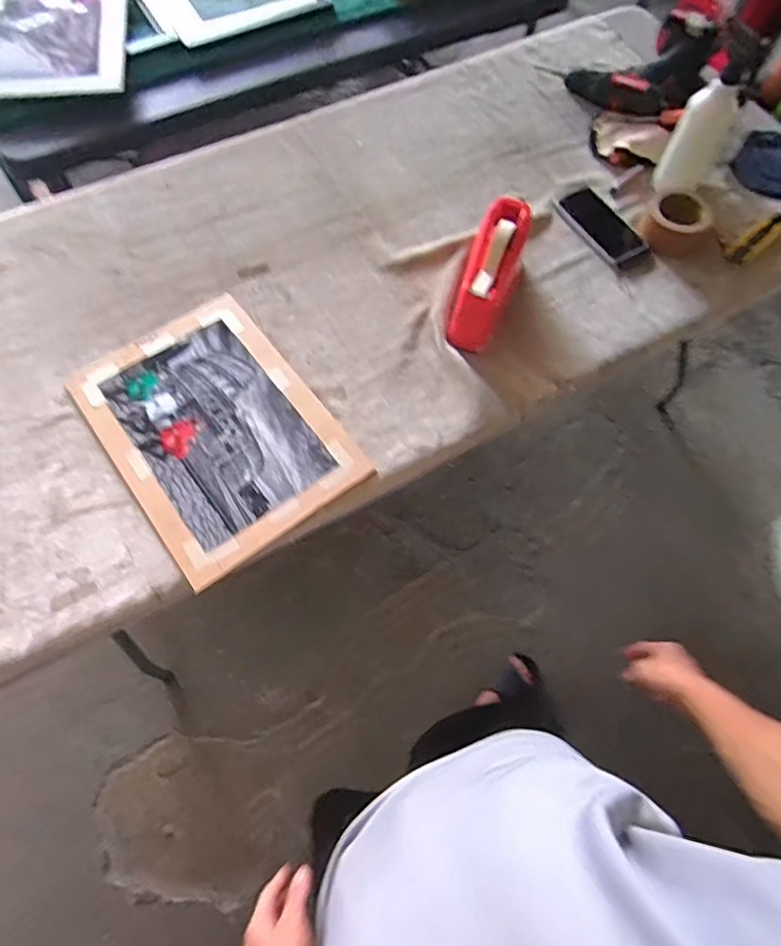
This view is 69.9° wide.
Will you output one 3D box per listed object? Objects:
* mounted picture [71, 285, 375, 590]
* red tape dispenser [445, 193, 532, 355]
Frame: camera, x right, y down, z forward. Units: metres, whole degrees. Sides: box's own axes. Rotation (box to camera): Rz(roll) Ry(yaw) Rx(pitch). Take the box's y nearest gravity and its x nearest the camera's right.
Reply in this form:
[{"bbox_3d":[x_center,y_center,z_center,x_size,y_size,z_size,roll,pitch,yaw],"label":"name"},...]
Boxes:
[{"bbox_3d":[-0.240,-0.066,0.760,0.265,0.013,0.369,-35,73,-16],"label":"mounted picture"},{"bbox_3d":[0.140,-0.289,0.819,0.077,0.107,0.207,18,67,4],"label":"red tape dispenser"}]

